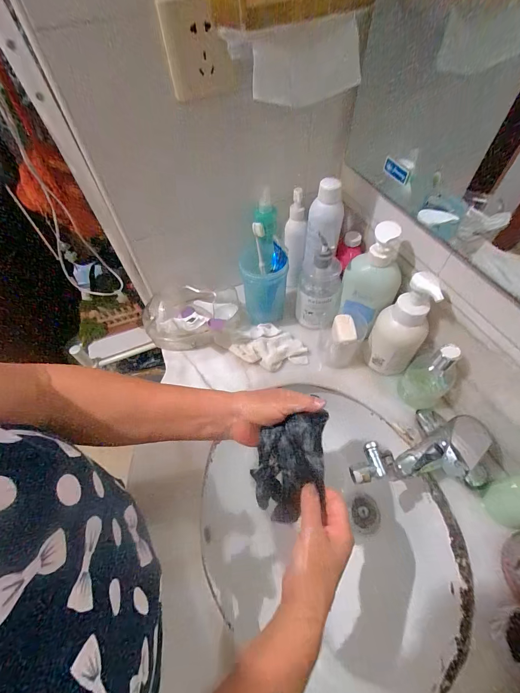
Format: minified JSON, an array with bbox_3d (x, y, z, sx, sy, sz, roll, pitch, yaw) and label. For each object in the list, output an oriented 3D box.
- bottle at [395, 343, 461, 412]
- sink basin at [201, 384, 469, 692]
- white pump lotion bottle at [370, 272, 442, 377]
[{"bbox_3d":[0.269,0.043,0.472,0.067,0.133,0.053,38,65,25],"label":"bottle"},{"bbox_3d":[0.113,0.296,0.499,0.367,0.150,0.370,-1,56,2],"label":"sink basin"},{"bbox_3d":[0.218,-0.023,0.475,0.055,0.178,0.061,-16,57,-8],"label":"white pump lotion bottle"}]

